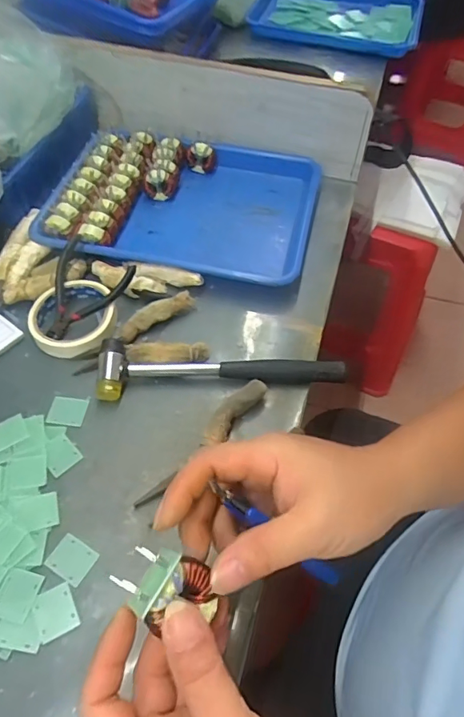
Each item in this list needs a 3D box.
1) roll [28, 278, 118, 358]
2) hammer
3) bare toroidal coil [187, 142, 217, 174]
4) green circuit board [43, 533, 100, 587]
[{"bbox_3d":[-0.172,-0.045,0.526,0.087,0.021,0.096,-3,56,-4],"label":"roll"},{"bbox_3d":[-0.010,0.005,0.492,0.249,0.032,0.053,-4,56,-5],"label":"hammer"},{"bbox_3d":[-0.043,-0.285,0.677,0.040,0.037,0.015,3,56,0],"label":"bare toroidal coil"},{"bbox_3d":[-0.131,0.164,0.396,0.035,0.004,0.029,27,59,15],"label":"green circuit board"}]

